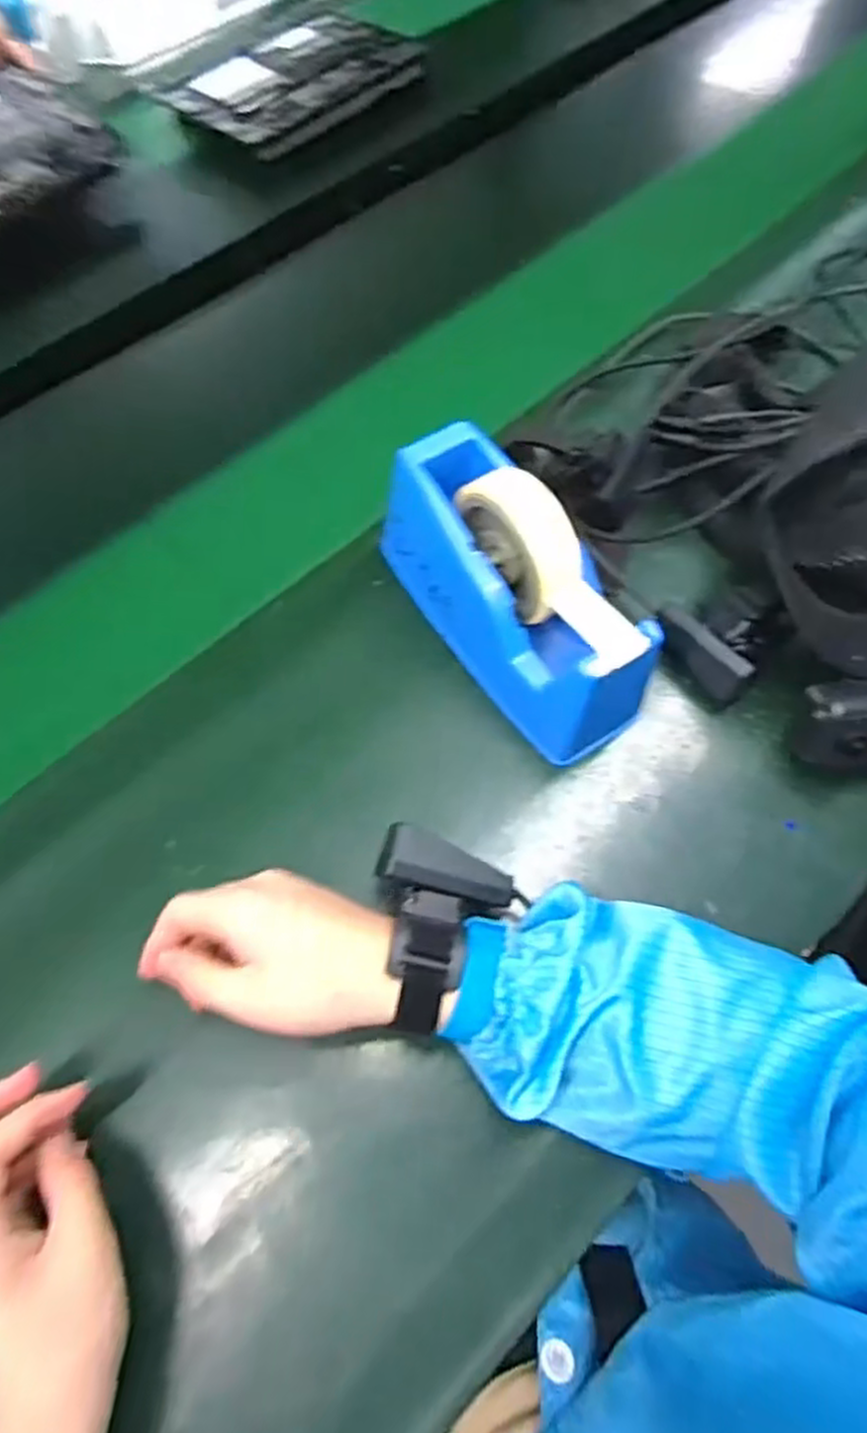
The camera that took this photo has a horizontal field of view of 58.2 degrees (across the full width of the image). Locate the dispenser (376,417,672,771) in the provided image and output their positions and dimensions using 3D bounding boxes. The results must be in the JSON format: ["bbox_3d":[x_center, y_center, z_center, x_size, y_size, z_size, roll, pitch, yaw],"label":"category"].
[{"bbox_3d":[0.046,-0.071,0.478,0.068,0.126,0.201,-31,65,-14],"label":"dispenser"}]

